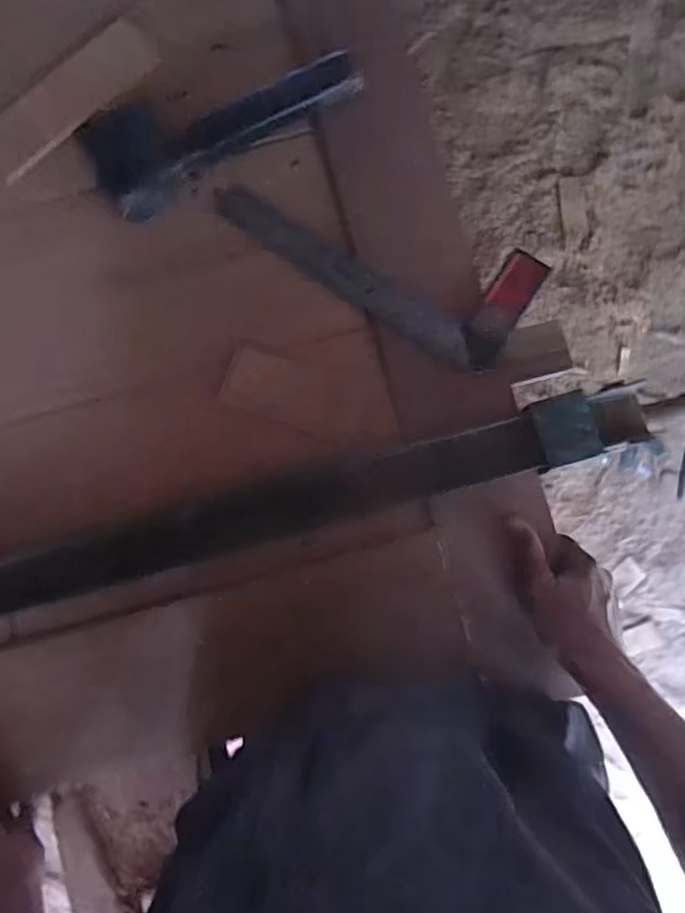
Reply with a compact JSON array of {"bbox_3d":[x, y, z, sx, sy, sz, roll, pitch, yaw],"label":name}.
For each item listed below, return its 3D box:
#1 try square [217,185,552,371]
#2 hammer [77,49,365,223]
[{"bbox_3d":[0.031,-0.191,0.536,0.294,0.011,0.113,28,83,5],"label":"try square"},{"bbox_3d":[-0.106,-0.301,0.534,0.254,0.029,0.083,-19,82,-2],"label":"hammer"}]

